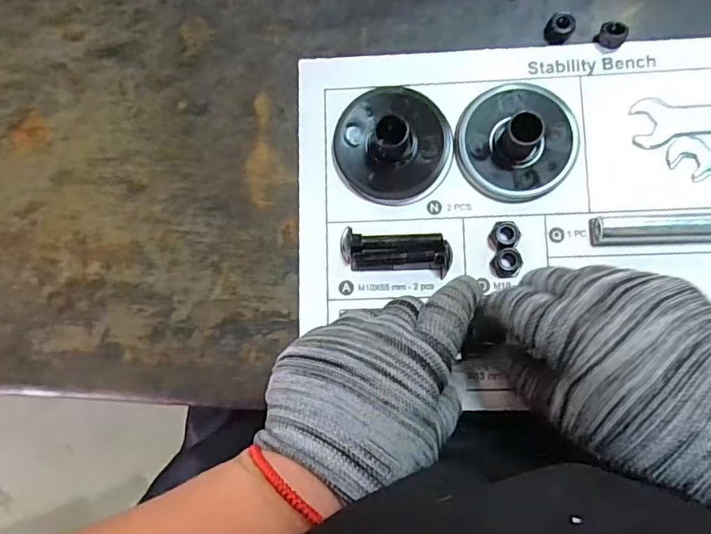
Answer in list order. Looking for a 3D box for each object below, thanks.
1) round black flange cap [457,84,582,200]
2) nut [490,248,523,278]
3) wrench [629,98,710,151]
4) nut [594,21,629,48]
[{"bbox_3d":[0.099,-0.080,0.317,0.070,0.022,0.074,-1,84,5],"label":"round black flange cap"},{"bbox_3d":[0.092,-0.003,0.317,0.016,0.006,0.018,41,88,8],"label":"nut"},{"bbox_3d":[0.220,-0.091,0.320,0.096,0.004,0.030,-4,83,4],"label":"wrench"},{"bbox_3d":[0.160,-0.145,0.326,0.016,0.010,0.013,36,88,8],"label":"nut"}]

